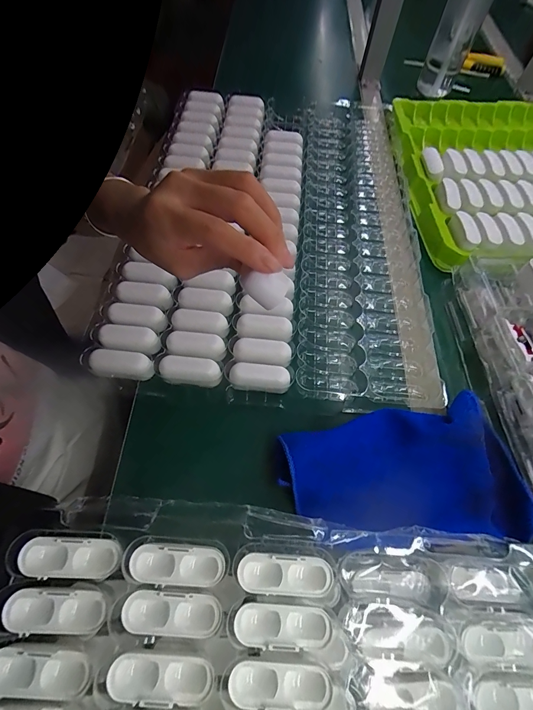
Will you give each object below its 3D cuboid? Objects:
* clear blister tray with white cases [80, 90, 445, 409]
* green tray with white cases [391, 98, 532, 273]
[{"bbox_3d":[0.017,-0.207,0.482,0.384,0.050,0.576,4,61,0],"label":"clear blister tray with white cases"},{"bbox_3d":[0.515,-0.318,0.562,0.555,0.050,0.477,-3,61,-4],"label":"green tray with white cases"}]

